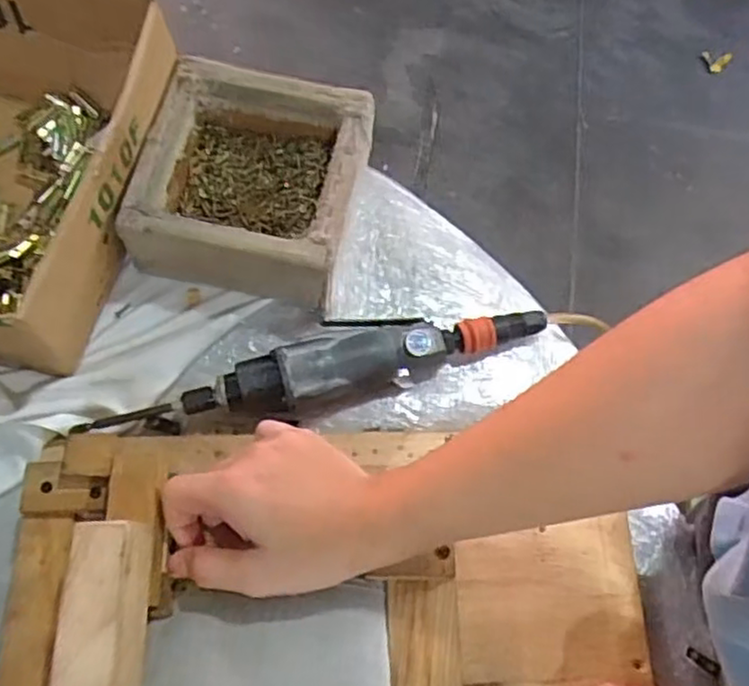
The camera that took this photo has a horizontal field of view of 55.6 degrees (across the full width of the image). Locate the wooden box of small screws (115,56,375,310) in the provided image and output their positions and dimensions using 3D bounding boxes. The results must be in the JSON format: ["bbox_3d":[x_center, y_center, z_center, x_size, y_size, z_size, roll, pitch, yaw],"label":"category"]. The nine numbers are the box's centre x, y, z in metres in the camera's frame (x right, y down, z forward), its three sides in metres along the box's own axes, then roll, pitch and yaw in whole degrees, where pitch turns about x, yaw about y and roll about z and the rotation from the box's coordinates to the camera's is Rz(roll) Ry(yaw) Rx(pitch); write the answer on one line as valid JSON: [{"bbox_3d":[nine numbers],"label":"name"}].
[{"bbox_3d":[-0.096,-0.131,0.580,0.165,0.071,0.177,13,69,2],"label":"wooden box of small screws"}]

